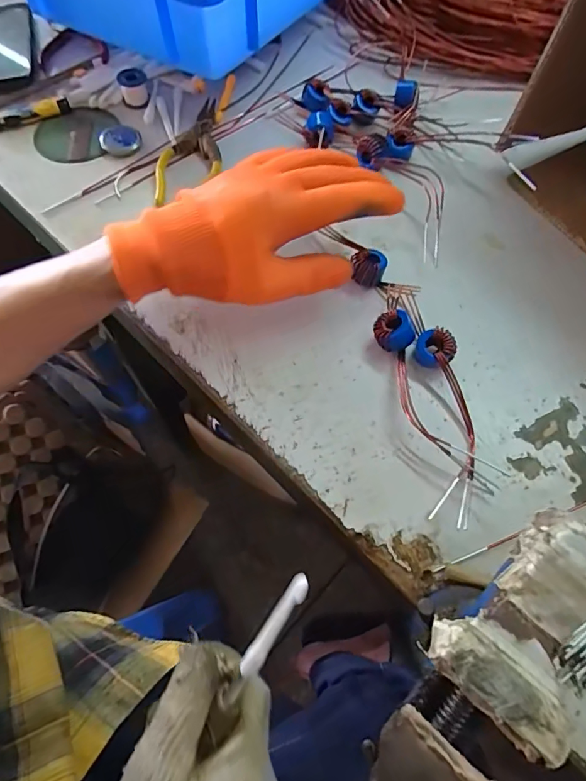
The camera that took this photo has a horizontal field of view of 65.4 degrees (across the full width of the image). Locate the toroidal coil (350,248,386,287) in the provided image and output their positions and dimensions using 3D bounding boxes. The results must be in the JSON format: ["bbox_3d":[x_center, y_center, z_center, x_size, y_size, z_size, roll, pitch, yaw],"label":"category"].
[{"bbox_3d":[0.063,-0.101,0.382,0.028,0.021,0.030,1,65,-1],"label":"toroidal coil"}]

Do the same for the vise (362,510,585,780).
[{"bbox_3d":[0.091,0.135,0.227,0.066,0.083,0.153,41,71,17],"label":"vise"}]

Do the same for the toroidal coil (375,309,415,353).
[{"bbox_3d":[0.078,-0.044,0.353,0.031,0.027,0.025,18,66,7],"label":"toroidal coil"}]

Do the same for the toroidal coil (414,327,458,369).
[{"bbox_3d":[0.108,-0.031,0.346,0.028,0.026,0.021,30,68,12],"label":"toroidal coil"}]

